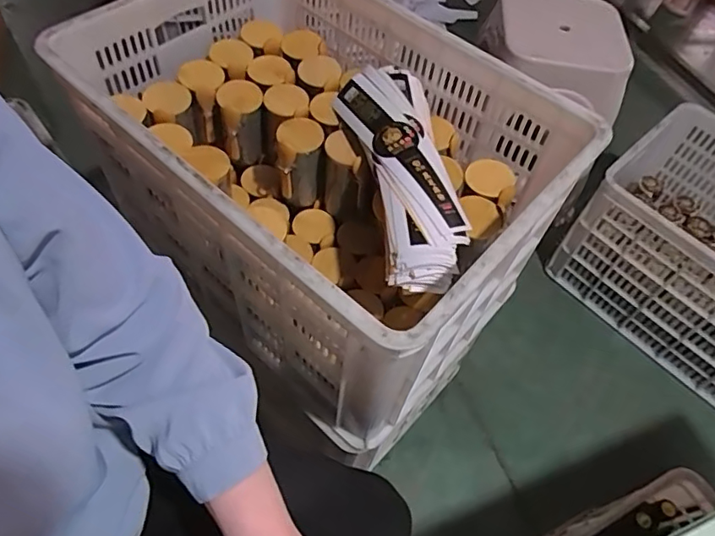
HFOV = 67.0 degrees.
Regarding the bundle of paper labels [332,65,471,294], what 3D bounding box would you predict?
[{"bbox_3d":[0.059,-0.134,0.711,0.114,0.052,0.351,-9,58,-11],"label":"bundle of paper labels"}]

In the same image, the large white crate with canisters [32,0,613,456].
[{"bbox_3d":[-0.060,-0.125,0.804,0.601,0.358,0.415,38,62,19],"label":"large white crate with canisters"}]

